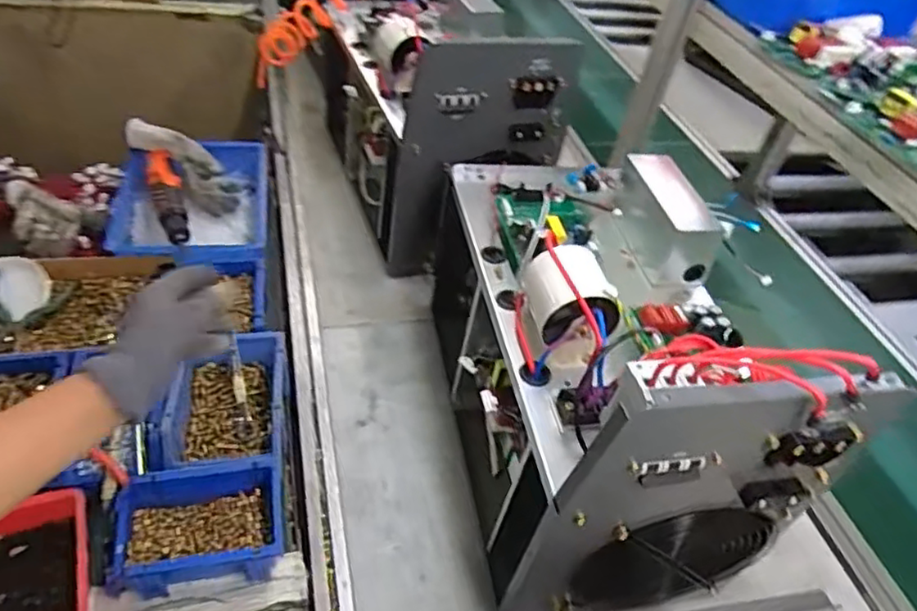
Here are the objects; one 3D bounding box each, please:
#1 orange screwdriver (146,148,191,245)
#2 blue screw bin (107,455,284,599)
[{"bbox_3d":[-0.433,-0.165,0.950,0.046,0.032,0.221,-10,47,-21],"label":"orange screwdriver"},{"bbox_3d":[-0.259,0.225,0.639,0.161,0.074,0.109,-7,46,-19],"label":"blue screw bin"}]

